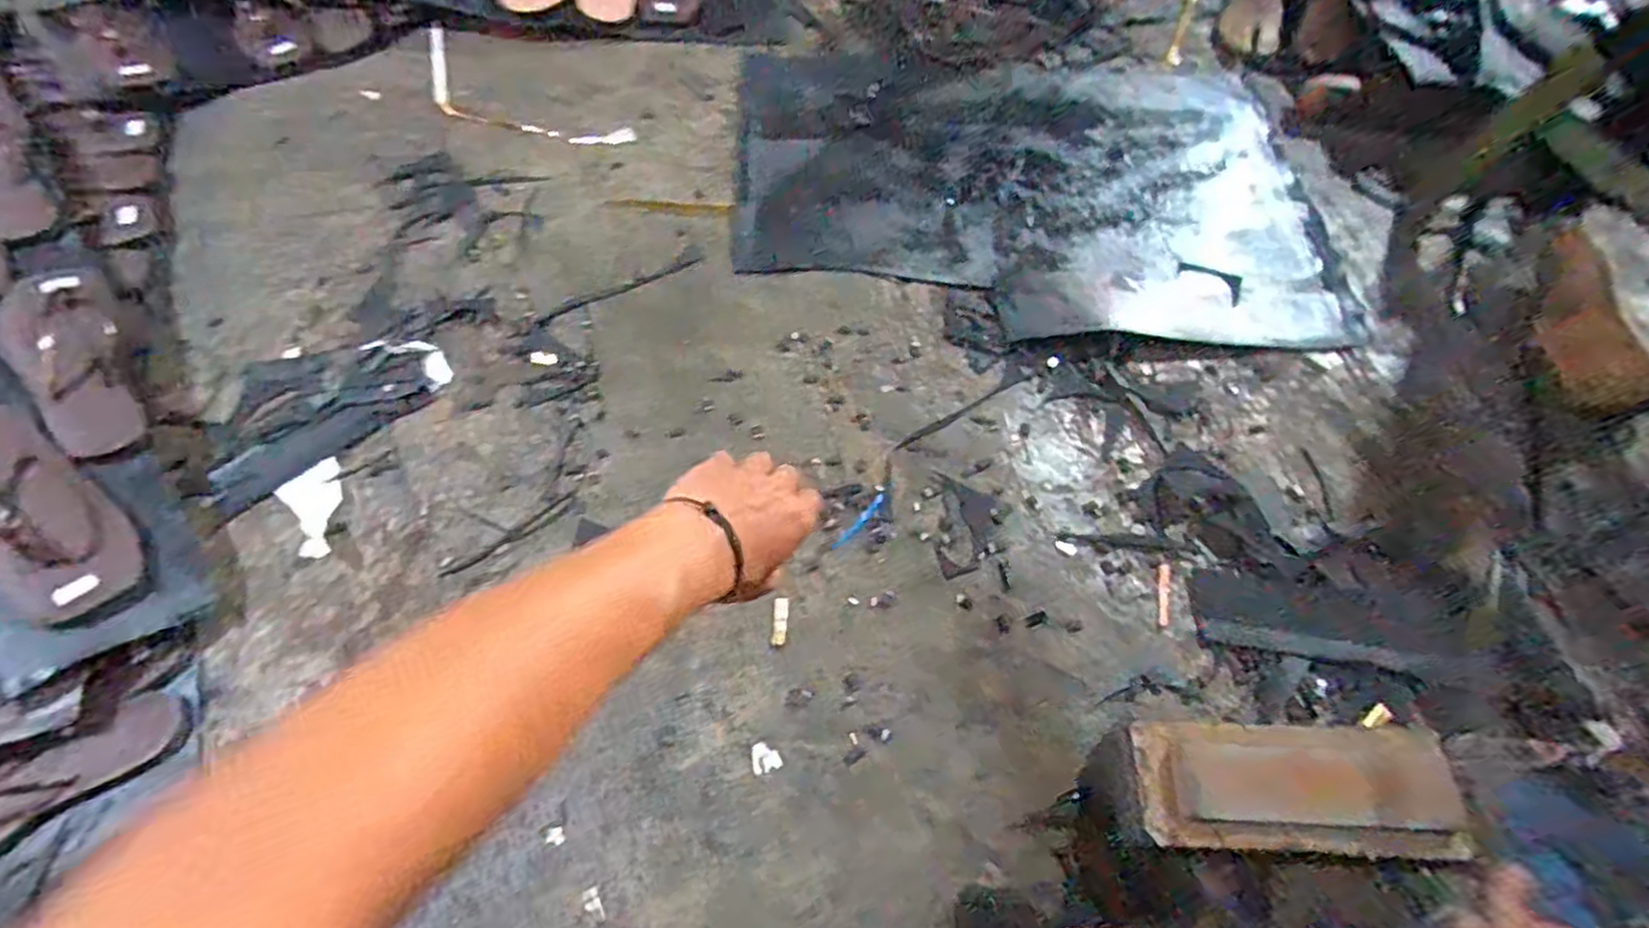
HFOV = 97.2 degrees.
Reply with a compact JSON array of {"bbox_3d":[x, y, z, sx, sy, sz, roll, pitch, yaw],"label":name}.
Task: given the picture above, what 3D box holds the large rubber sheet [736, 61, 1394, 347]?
[{"bbox_3d":[0.273,-0.376,0.909,0.760,0.045,0.492,3,65,-2],"label":"large rubber sheet"}]

